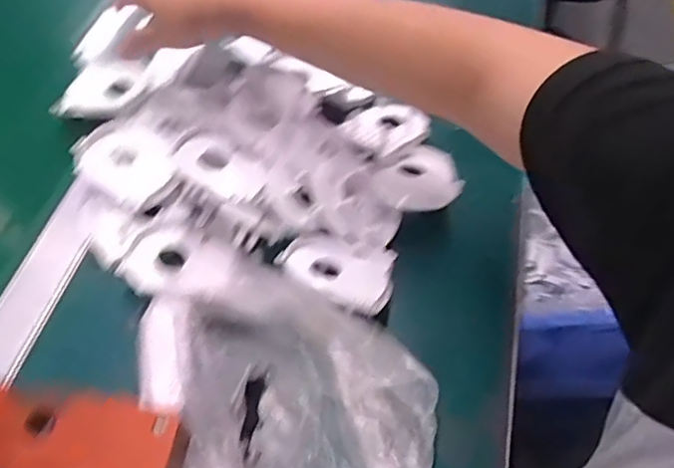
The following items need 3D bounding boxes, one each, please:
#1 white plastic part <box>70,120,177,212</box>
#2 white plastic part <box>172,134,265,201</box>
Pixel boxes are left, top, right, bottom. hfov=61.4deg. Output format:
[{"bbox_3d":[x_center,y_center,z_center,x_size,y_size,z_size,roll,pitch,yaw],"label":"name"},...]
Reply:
[{"bbox_3d":[-0.176,-0.062,0.477,0.083,0.017,0.066,28,61,13],"label":"white plastic part"},{"bbox_3d":[-0.096,-0.056,0.471,0.076,0.012,0.044,30,61,15],"label":"white plastic part"}]

